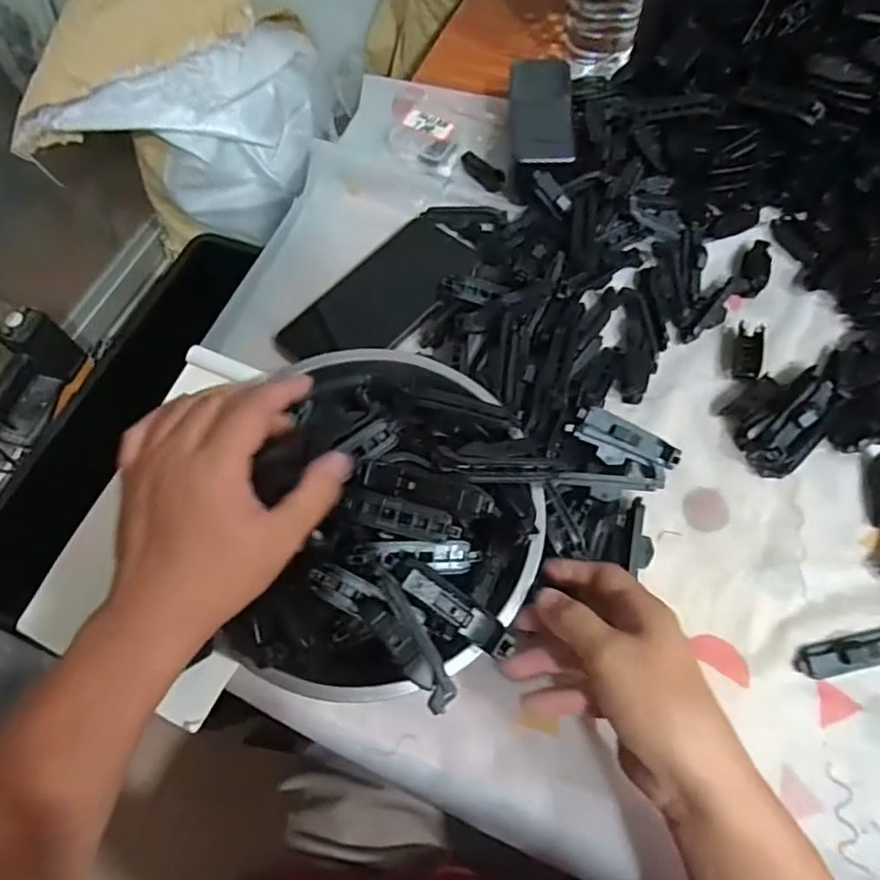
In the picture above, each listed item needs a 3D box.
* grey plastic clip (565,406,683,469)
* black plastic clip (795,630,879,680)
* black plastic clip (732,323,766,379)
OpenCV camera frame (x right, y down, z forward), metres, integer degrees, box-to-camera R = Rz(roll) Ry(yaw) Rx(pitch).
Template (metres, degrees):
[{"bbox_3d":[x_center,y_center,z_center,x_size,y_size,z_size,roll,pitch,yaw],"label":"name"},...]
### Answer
[{"bbox_3d":[0.125,0.001,0.399,0.082,0.009,0.036,18,68,-8],"label":"grey plastic clip"},{"bbox_3d":[0.252,0.126,0.349,0.076,0.011,0.019,-11,65,-2],"label":"black plastic clip"},{"bbox_3d":[0.233,-0.069,0.440,0.017,0.010,0.048,14,66,9],"label":"black plastic clip"}]

